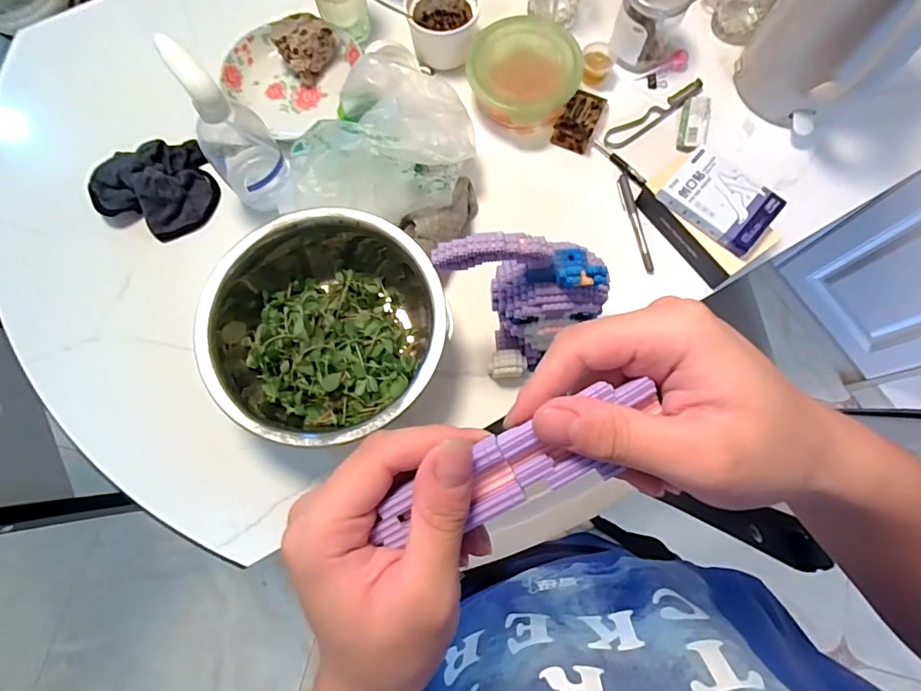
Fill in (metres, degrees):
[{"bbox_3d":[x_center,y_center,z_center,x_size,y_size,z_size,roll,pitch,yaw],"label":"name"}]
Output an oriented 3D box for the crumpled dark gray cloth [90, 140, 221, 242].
[{"bbox_3d":[-0.395,-0.203,0.637,0.139,0.045,0.123,-28,76,-7],"label":"crumpled dark gray cloth"}]

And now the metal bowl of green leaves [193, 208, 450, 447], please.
[{"bbox_3d":[-0.148,-0.018,0.550,0.247,0.098,0.233,0,74,1],"label":"metal bowl of green leaves"}]

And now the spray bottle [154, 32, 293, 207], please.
[{"bbox_3d":[-0.254,-0.239,0.554,0.073,0.194,0.069,15,75,5],"label":"spray bottle"}]

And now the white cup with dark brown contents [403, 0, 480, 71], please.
[{"bbox_3d":[-0.024,-0.446,0.680,0.097,0.075,0.078,-10,75,-2],"label":"white cup with dark brown contents"}]

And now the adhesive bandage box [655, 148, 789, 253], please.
[{"bbox_3d":[0.304,-0.171,0.574,0.121,0.017,0.080,41,79,11],"label":"adhesive bandage box"}]

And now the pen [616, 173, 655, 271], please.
[{"bbox_3d":[0.225,-0.158,0.633,0.015,0.010,0.137,-11,75,-2],"label":"pen"}]

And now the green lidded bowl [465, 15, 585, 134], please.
[{"bbox_3d":[0.083,-0.359,0.659,0.141,0.069,0.131,0,74,1],"label":"green lidded bowl"}]

